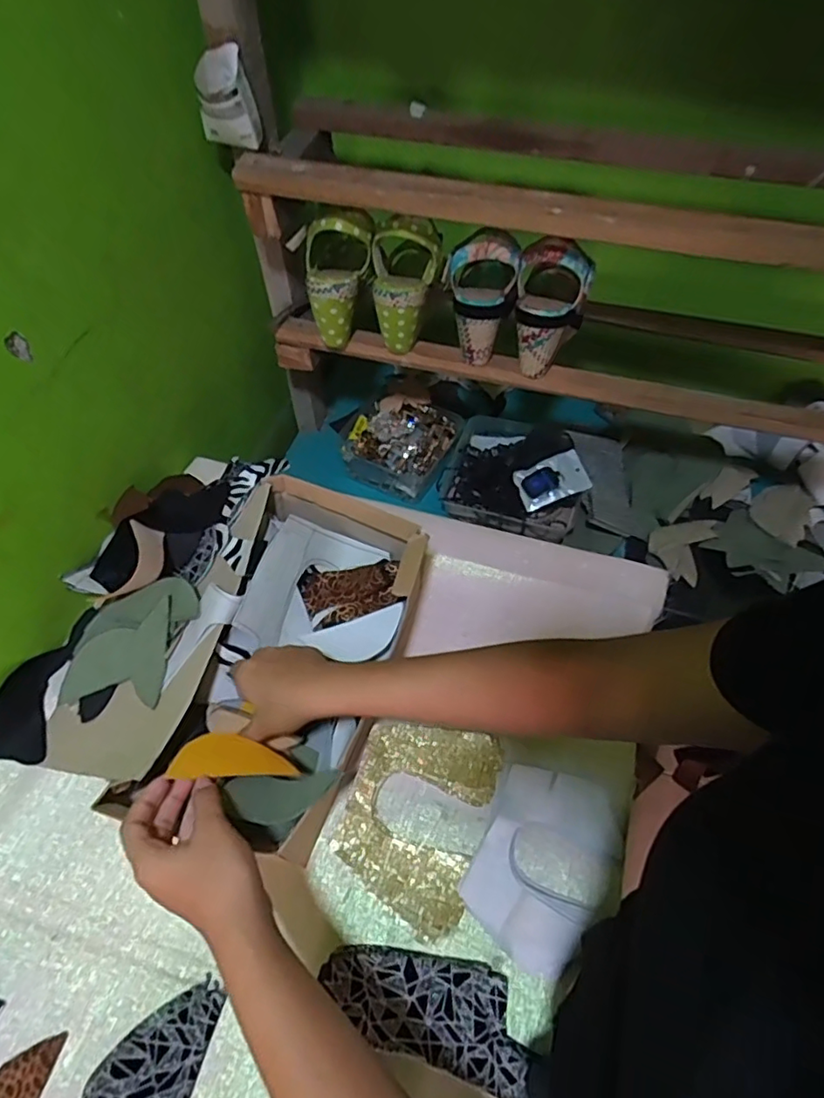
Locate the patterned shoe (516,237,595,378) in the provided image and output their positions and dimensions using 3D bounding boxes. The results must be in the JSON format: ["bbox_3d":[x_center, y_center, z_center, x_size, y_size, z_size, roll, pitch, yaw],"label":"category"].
[{"bbox_3d":[0.158,-0.269,0.662,0.085,0.133,0.070,11,55,7],"label":"patterned shoe"}]

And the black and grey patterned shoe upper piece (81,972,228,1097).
[{"bbox_3d":[-0.199,0.399,0.428,0.072,0.014,0.139,14,56,9],"label":"black and grey patterned shoe upper piece"}]

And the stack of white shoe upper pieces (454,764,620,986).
[{"bbox_3d":[0.115,0.271,0.508,0.105,0.027,0.153,24,58,15],"label":"stack of white shoe upper pieces"}]

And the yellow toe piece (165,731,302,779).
[{"bbox_3d":[-0.140,0.164,0.462,0.099,0.004,0.038,17,32,-39],"label":"yellow toe piece"}]

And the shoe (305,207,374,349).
[{"bbox_3d":[-0.096,-0.323,0.691,0.079,0.150,0.070,16,19,10],"label":"shoe"}]

